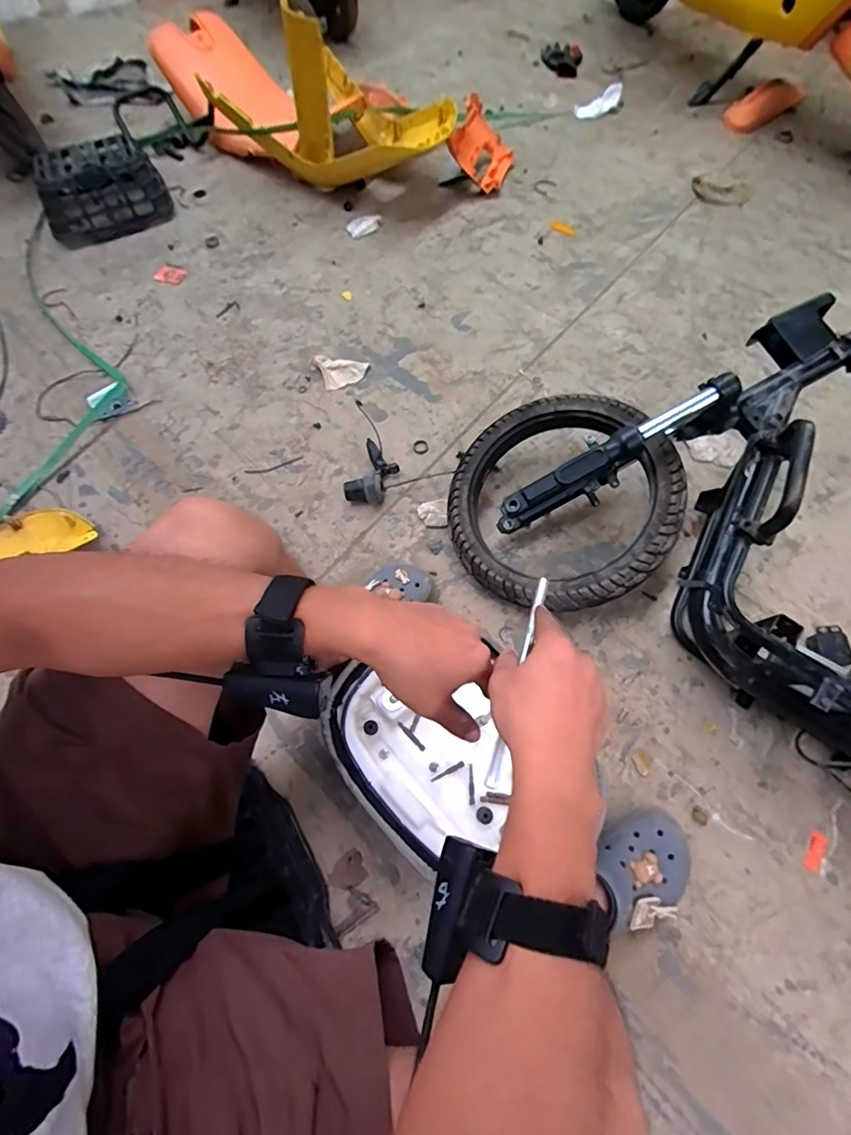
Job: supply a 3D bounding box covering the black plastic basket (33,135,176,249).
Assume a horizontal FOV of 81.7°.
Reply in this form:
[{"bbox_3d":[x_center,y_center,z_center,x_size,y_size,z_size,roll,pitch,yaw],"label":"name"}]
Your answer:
[{"bbox_3d":[-0.777,-0.899,1.195,0.286,0.144,0.186,-26,67,-10],"label":"black plastic basket"}]

